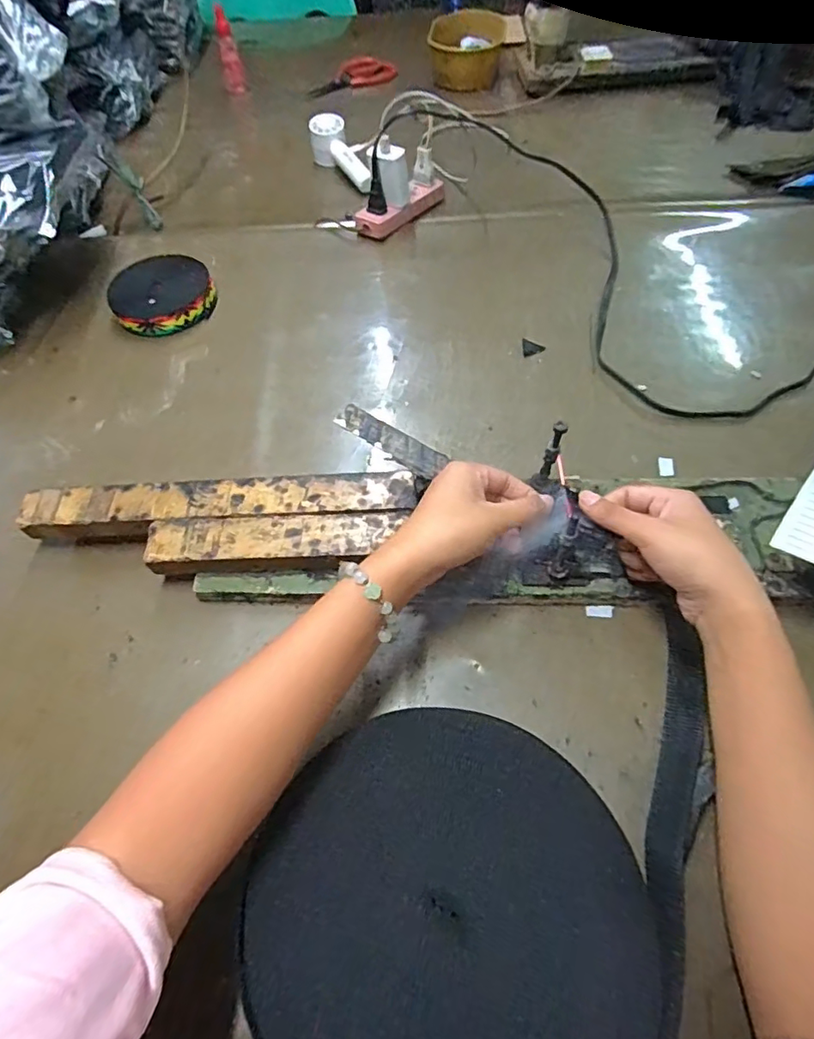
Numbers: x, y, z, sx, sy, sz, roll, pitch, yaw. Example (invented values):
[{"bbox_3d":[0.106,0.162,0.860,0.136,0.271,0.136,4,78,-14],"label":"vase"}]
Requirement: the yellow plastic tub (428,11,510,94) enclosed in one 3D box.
[{"bbox_3d":[0.109,-0.820,0.958,0.131,0.061,0.178,0,57,4],"label":"yellow plastic tub"}]

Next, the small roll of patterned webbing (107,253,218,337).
[{"bbox_3d":[-0.287,-0.268,0.647,0.112,0.033,0.126,-20,58,-9],"label":"small roll of patterned webbing"}]

